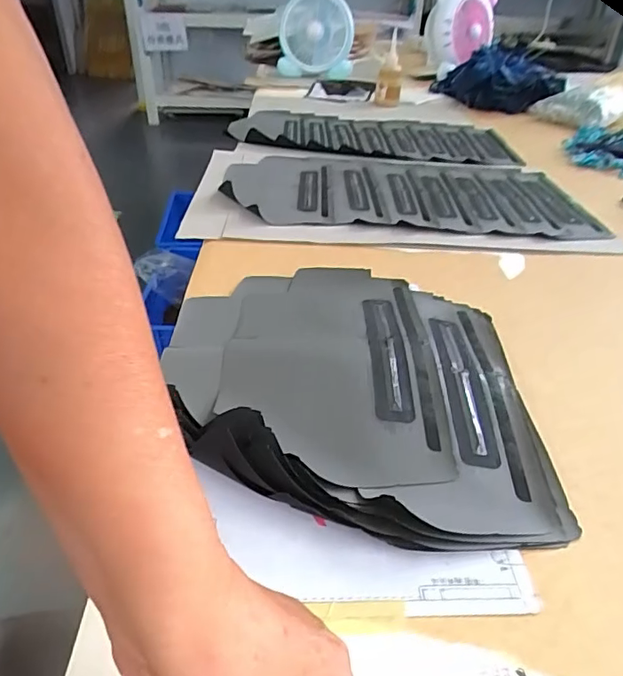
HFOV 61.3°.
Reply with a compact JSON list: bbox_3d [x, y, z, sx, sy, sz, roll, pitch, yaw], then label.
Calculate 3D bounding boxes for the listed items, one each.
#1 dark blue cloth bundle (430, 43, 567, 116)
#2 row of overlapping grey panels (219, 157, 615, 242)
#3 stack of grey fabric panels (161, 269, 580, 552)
[{"bbox_3d":[0.500,-0.678,1.388,0.227,0.126,0.271,-12,38,-20],"label":"dark blue cloth bundle"},{"bbox_3d":[0.139,-0.231,0.826,0.540,0.017,0.278,4,36,1],"label":"row of overlapping grey panels"},{"bbox_3d":[0.028,0.018,0.438,0.294,0.044,0.316,2,36,-1],"label":"stack of grey fabric panels"}]

